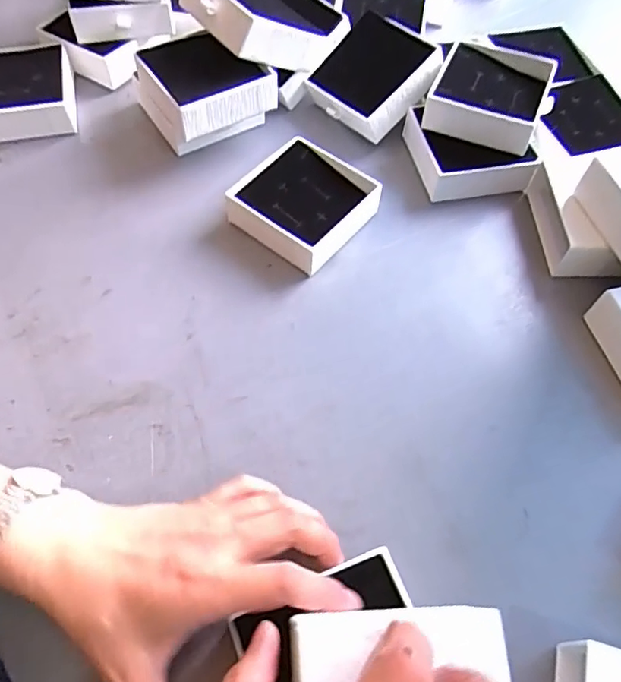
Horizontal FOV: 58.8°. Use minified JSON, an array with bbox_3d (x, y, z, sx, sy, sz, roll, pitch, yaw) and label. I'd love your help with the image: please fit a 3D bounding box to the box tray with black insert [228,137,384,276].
[{"bbox_3d":[-0.008,-0.107,0.439,0.090,0.036,0.095,39,65,19],"label":"box tray with black insert"}]

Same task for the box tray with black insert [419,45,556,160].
[{"bbox_3d":[0.151,-0.207,0.465,0.091,0.031,0.089,22,62,10],"label":"box tray with black insert"}]

